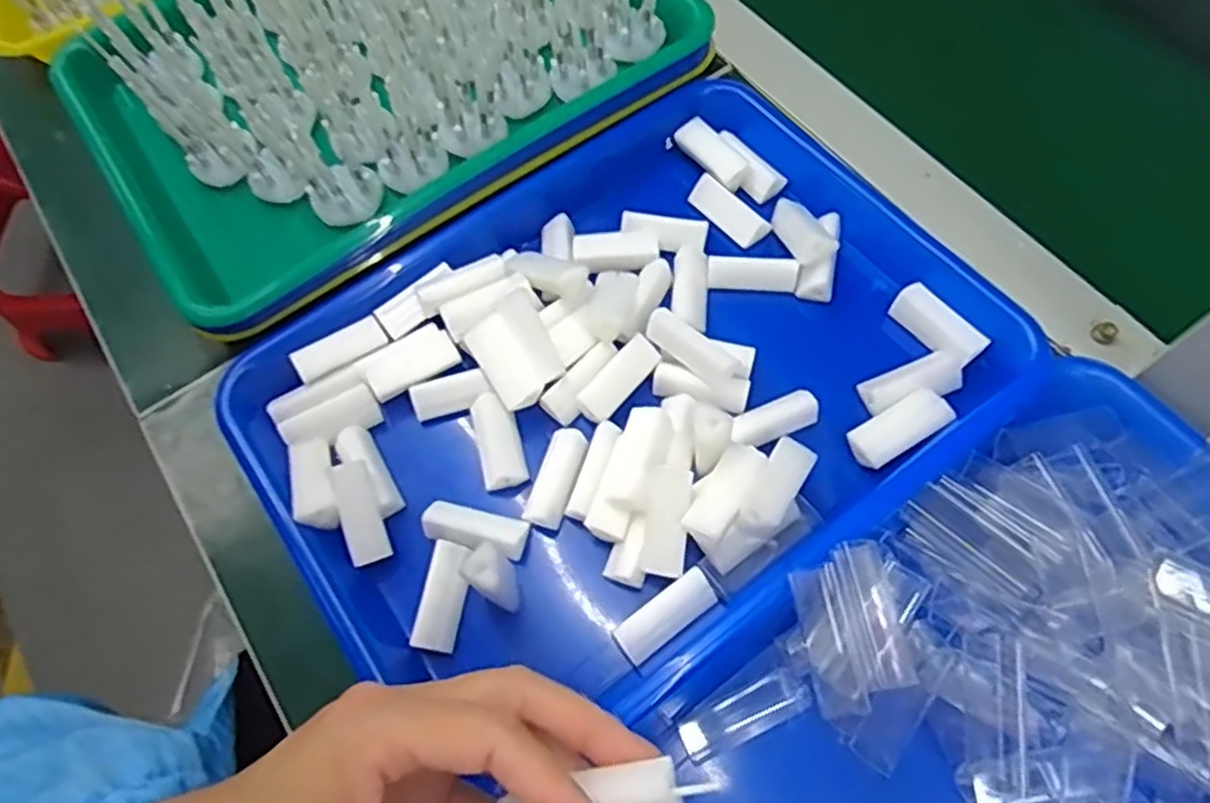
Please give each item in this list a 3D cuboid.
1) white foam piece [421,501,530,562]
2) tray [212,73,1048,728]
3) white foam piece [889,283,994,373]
[{"bbox_3d":[-0.059,0.058,0.341,0.045,0.018,0.019,14,67,9],"label":"white foam piece"},{"bbox_3d":[0.009,-0.013,0.363,0.333,0.042,0.238,-36,69,-13],"label":"tray"},{"bbox_3d":[0.165,-0.037,0.372,0.019,0.012,0.046,-40,70,-14],"label":"white foam piece"}]

